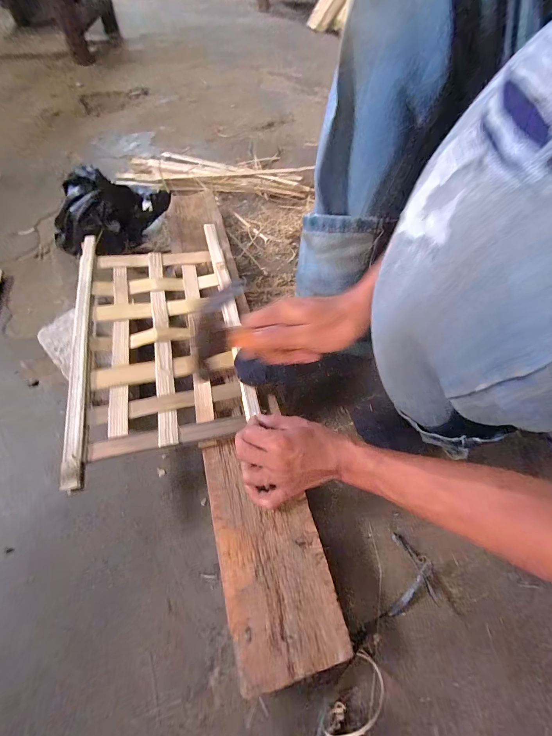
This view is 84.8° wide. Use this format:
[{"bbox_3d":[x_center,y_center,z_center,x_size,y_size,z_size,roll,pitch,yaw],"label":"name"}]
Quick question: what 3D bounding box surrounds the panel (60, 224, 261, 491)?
[{"bbox_3d":[-0.173,-0.053,0.443,0.234,0.033,0.375,-10,59,-9],"label":"panel"}]

